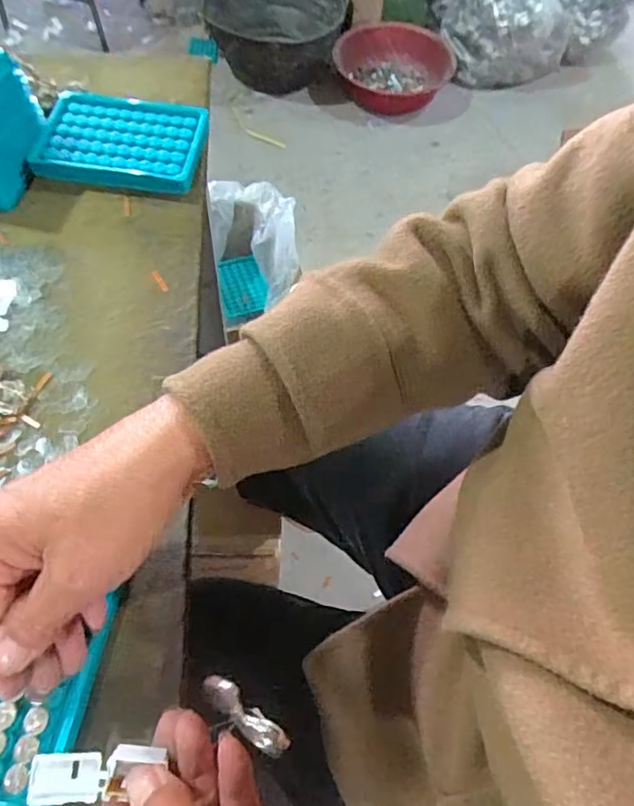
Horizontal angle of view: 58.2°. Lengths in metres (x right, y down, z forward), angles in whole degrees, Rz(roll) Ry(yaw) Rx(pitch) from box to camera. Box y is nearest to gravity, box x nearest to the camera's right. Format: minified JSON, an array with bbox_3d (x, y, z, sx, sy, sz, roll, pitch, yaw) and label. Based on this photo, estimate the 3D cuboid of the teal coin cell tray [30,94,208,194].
[{"bbox_3d":[-0.165,-0.222,0.486,0.126,0.024,0.092,6,59,-1],"label":"teal coin cell tray"}]

